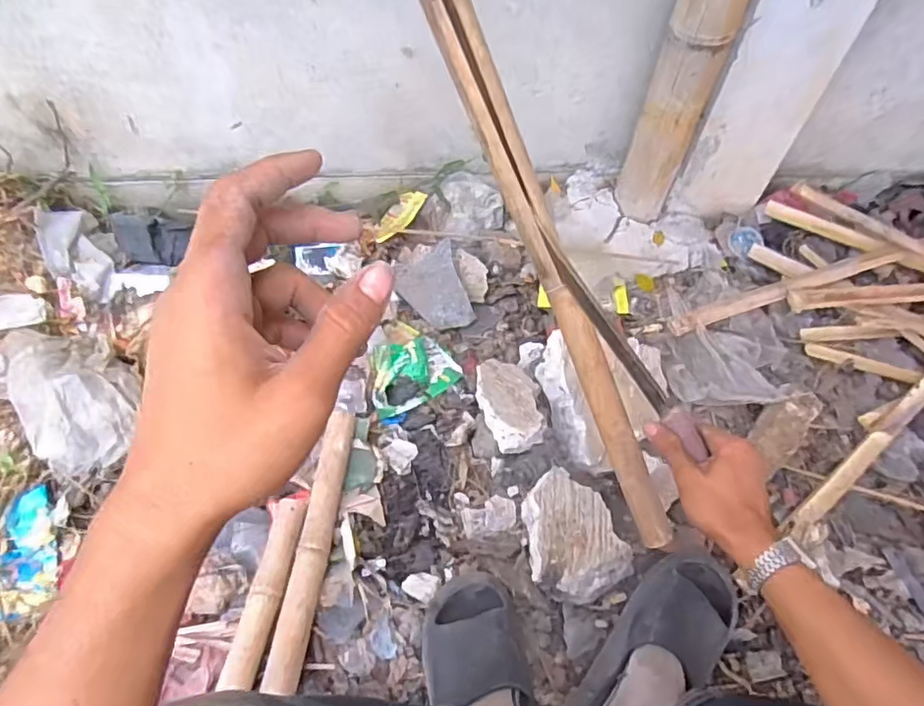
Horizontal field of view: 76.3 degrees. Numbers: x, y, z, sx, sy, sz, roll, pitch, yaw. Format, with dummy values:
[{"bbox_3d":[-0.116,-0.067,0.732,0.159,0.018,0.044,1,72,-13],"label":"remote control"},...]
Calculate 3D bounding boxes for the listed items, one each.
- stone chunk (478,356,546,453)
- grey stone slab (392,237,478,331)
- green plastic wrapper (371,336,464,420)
[{"bbox_3d":[0.076,0.076,0.902,0.096,0.043,0.162,-7,46,-16],"label":"stone chunk"},{"bbox_3d":[-0.050,-0.109,1.034,0.108,0.028,0.146,-19,92,3],"label":"grey stone slab"},{"bbox_3d":[-0.075,0.034,0.956,0.143,0.032,0.132,-4,59,-5],"label":"green plastic wrapper"}]

